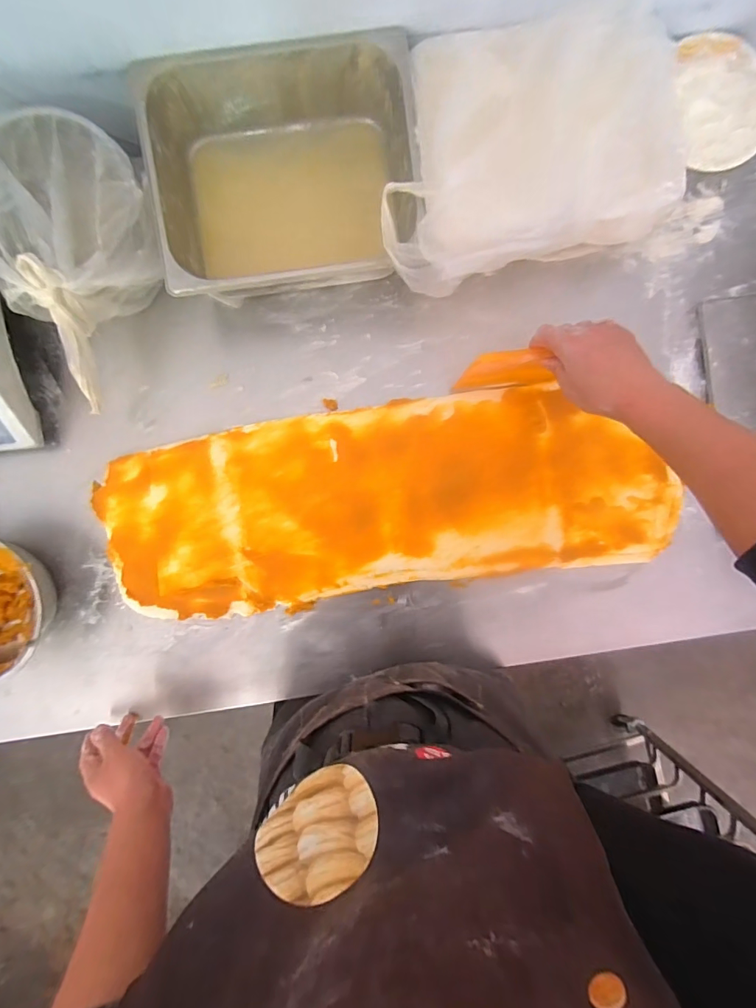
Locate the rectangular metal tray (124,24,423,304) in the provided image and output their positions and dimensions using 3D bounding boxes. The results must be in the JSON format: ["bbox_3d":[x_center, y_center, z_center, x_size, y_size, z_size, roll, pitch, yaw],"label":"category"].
[{"bbox_3d":[-0.113,-0.406,0.577,0.316,0.137,0.273,-6,91,-1],"label":"rectangular metal tray"}]

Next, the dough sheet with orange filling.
[{"bbox_3d":[0.013,-0.005,0.625,0.781,0.017,0.263,-8,92,-1],"label":"dough sheet with orange filling"}]

